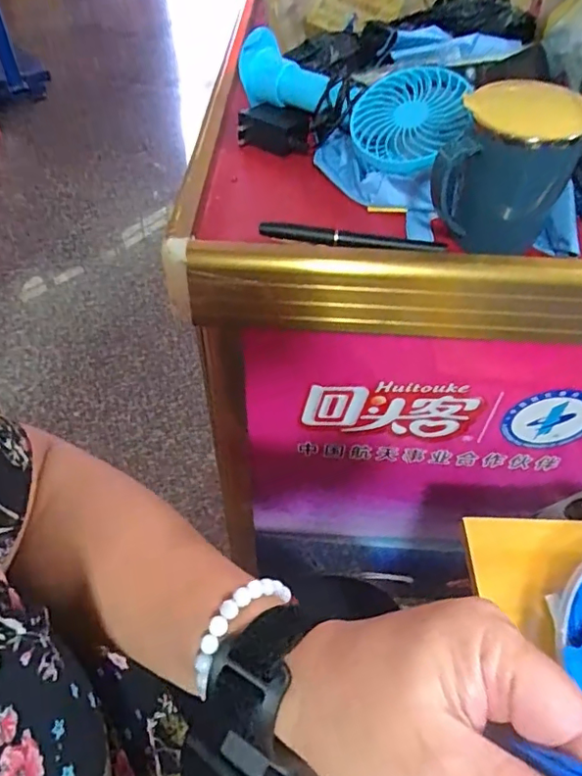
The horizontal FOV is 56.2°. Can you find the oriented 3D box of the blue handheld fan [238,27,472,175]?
[{"bbox_3d":[0.057,-0.266,0.494,0.216,0.056,0.085,38,58,26],"label":"blue handheld fan"}]

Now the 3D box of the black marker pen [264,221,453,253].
[{"bbox_3d":[0.047,-0.116,0.423,0.142,0.010,0.016,9,50,5],"label":"black marker pen"}]

